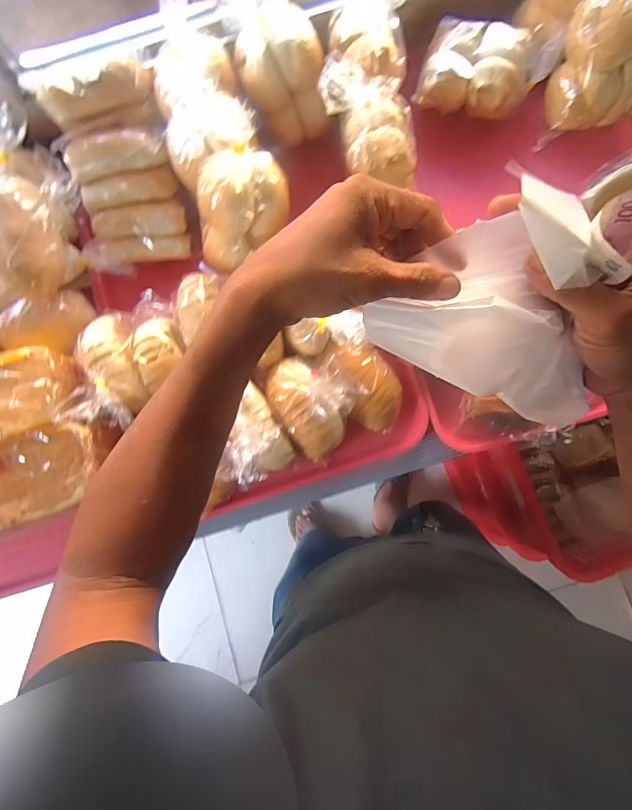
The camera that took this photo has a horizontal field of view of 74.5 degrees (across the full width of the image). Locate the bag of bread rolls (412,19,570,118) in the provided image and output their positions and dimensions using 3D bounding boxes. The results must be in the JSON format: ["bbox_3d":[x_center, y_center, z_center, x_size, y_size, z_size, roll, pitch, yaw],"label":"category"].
[{"bbox_3d":[0.238,-0.468,0.580,0.175,0.057,0.099,10,84,4],"label":"bag of bread rolls"}]

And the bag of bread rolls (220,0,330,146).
[{"bbox_3d":[-0.047,-0.440,0.548,0.111,0.137,0.105,-21,83,0],"label":"bag of bread rolls"}]

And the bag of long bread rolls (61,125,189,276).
[{"bbox_3d":[-0.259,-0.283,0.578,0.145,0.055,0.173,-3,115,-4],"label":"bag of long bread rolls"}]

